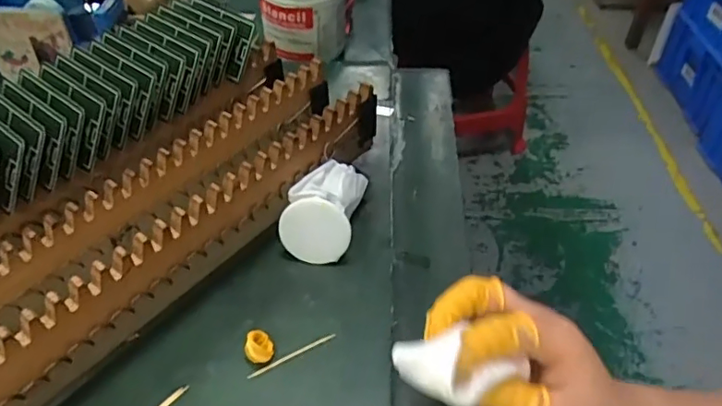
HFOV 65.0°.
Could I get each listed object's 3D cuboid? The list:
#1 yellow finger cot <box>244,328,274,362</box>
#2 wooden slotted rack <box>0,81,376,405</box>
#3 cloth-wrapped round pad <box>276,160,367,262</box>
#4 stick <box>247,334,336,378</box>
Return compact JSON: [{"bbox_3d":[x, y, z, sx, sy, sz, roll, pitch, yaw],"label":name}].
[{"bbox_3d":[-0.066,0.093,0.368,0.018,0.012,0.023,-13,46,-13],"label":"yellow finger cot"},{"bbox_3d":[-0.191,0.080,0.331,0.063,0.078,0.559,30,51,27],"label":"wooden slotted rack"},{"bbox_3d":[-0.029,0.003,0.437,0.052,0.047,0.072,7,45,7],"label":"cloth-wrapped round pad"},{"bbox_3d":[-0.045,0.098,0.370,0.061,0.004,0.005,-21,48,-21],"label":"stick"}]

